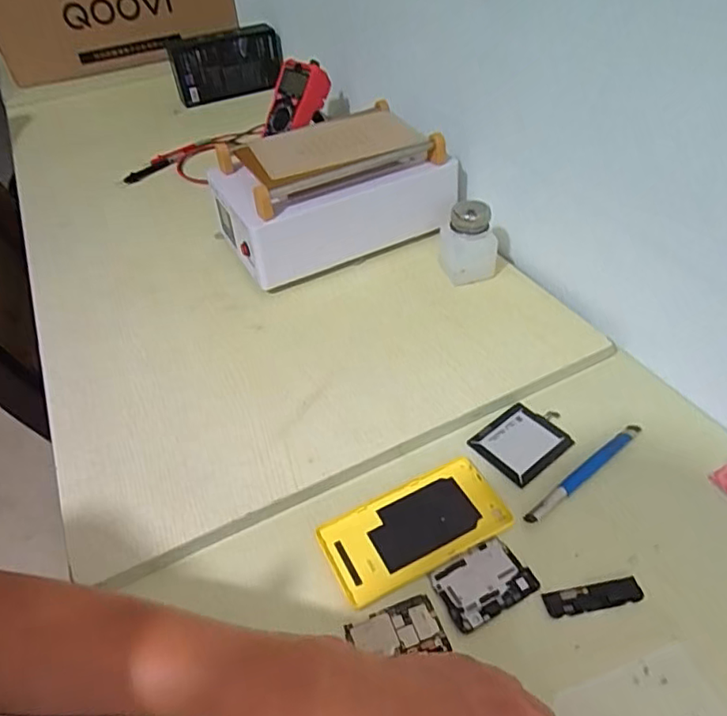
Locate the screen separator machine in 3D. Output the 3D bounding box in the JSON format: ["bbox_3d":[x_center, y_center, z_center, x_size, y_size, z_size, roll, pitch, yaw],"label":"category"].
[{"bbox_3d":[-0.041,-0.202,0.688,0.255,0.112,0.187,-19,46,-12],"label":"screen separator machine"}]

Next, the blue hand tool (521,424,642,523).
[{"bbox_3d":[0.178,0.091,0.455,0.133,0.004,0.011,-31,50,-23],"label":"blue hand tool"}]

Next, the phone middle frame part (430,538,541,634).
[{"bbox_3d":[0.085,0.159,0.403,0.063,0.004,0.047,-23,47,-16],"label":"phone middle frame part"}]

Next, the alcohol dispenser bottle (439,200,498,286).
[{"bbox_3d":[0.113,-0.126,0.612,0.059,0.081,0.050,1,45,7],"label":"alcohol dispenser bottle"}]

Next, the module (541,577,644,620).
[{"bbox_3d":[0.158,0.164,0.390,0.066,0.004,0.017,-10,45,-4],"label":"module"}]

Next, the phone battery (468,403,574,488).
[{"bbox_3d":[0.137,0.070,0.485,0.074,0.005,0.062,-33,51,-24],"label":"phone battery"}]

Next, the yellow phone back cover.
[{"bbox_3d":[0.040,0.130,0.437,0.137,0.007,0.070,-22,47,-15],"label":"yellow phone back cover"}]

